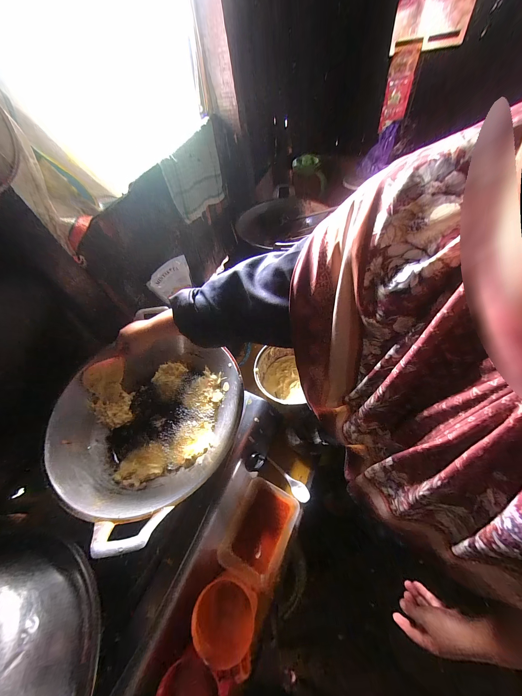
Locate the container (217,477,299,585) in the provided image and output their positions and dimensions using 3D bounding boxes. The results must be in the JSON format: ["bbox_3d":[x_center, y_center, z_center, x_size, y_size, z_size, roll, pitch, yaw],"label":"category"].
[{"bbox_3d":[-0.004,0.403,0.524,0.126,0.083,0.173,20,54,20],"label":"container"}]

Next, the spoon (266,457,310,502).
[{"bbox_3d":[0.068,0.323,0.591,0.034,0.025,0.129,-35,56,-23],"label":"spoon"}]

